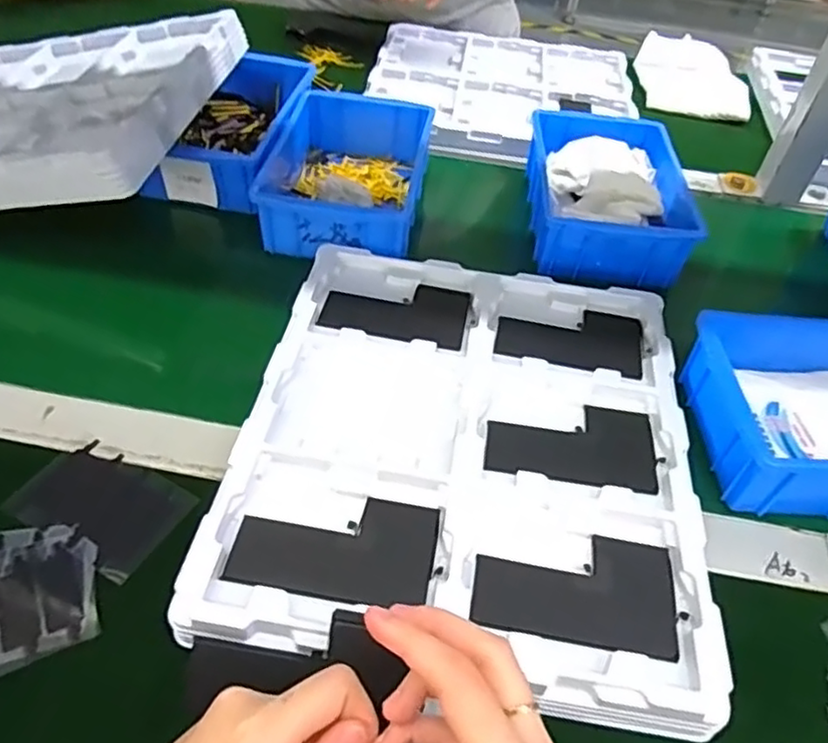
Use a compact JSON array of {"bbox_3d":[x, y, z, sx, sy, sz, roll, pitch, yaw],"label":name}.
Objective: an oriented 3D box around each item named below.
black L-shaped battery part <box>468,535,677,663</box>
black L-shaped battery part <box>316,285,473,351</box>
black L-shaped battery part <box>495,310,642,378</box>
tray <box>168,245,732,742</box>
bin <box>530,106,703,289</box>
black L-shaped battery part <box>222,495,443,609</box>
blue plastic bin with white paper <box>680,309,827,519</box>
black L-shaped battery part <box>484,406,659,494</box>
[{"bbox_3d":[0.087,0.115,0.358,0.106,0.006,0.063,10,47,3],"label":"black L-shaped battery part"},{"bbox_3d":[-0.013,-0.048,0.496,0.105,0.004,0.067,10,47,4],"label":"black L-shaped battery part"},{"bbox_3d":[0.116,-0.026,0.491,0.106,0.011,0.067,9,47,3],"label":"black L-shaped battery part"},{"bbox_3d":[0.037,0.033,0.421,0.269,0.028,0.311,9,47,3],"label":"tray"},{"bbox_3d":[0.174,-0.169,0.614,0.139,0.054,0.213,8,47,0],"label":"bin"},{"bbox_3d":[-0.042,0.093,0.360,0.106,0.005,0.060,7,47,1],"label":"black L-shaped battery part"},{"bbox_3d":[0.298,0.031,0.449,0.201,0.052,0.131,3,47,-3],"label":"blue plastic bin with white paper"},{"bbox_3d":[0.101,0.043,0.422,0.107,0.008,0.067,8,47,2],"label":"black L-shaped battery part"}]

